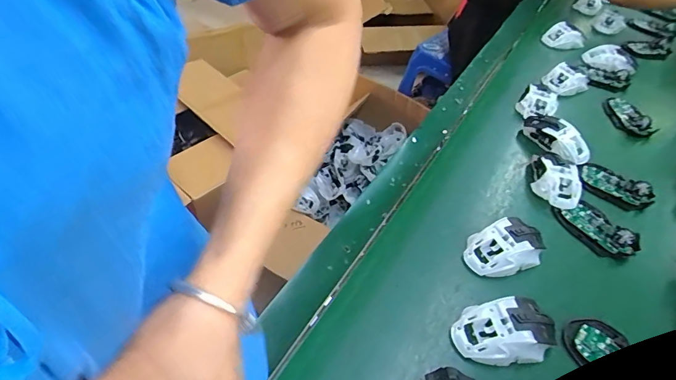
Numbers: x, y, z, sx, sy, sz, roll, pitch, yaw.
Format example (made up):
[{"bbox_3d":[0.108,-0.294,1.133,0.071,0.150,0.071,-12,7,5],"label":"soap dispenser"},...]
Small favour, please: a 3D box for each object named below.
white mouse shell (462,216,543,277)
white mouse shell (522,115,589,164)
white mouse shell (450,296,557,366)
[{"bbox_3d":[0.217,0.072,0.539,0.109,0.037,0.066,-14,51,-19],"label":"white mouse shell"},{"bbox_3d":[0.361,-0.088,0.702,0.054,0.047,0.123,-21,54,-24],"label":"white mouse shell"},{"bbox_3d":[0.184,0.153,0.459,0.112,0.036,0.068,-1,48,-8],"label":"white mouse shell"}]

